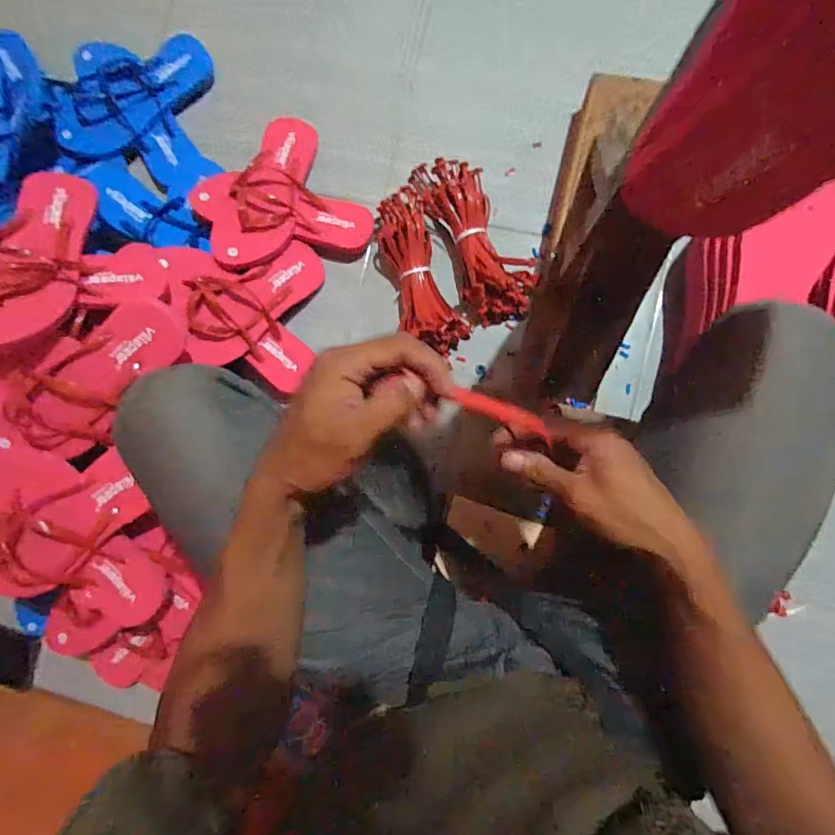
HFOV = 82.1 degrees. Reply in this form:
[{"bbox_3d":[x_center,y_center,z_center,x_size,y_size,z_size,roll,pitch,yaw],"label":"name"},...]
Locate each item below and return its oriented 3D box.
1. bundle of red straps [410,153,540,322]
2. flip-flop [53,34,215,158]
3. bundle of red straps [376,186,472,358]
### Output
[{"bbox_3d":[0.079,-0.239,0.631,0.104,0.061,0.229,-23,84,5],"label":"bundle of red straps"},{"bbox_3d":[-0.394,-0.445,0.679,0.124,0.043,0.231,44,76,7],"label":"flip-flop"},{"bbox_3d":[0.000,-0.186,0.631,0.078,0.064,0.206,-21,84,5],"label":"bundle of red straps"}]

